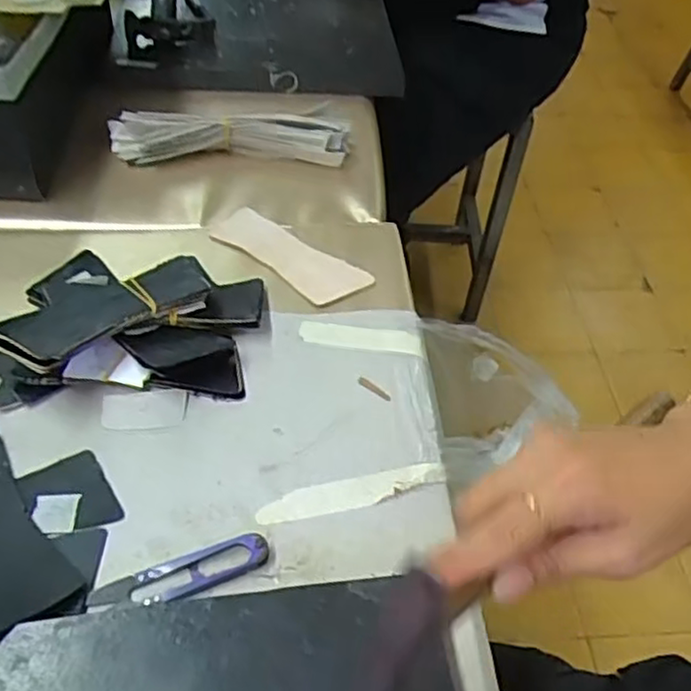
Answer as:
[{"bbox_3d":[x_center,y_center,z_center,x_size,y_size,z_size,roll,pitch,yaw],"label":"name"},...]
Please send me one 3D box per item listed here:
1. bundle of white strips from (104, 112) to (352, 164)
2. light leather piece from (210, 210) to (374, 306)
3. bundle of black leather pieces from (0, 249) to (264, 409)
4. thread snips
[{"bbox_3d":[-0.105,-0.186,0.647,0.212,0.032,0.045,4,47,-2],"label":"bundle of white strips"},{"bbox_3d":[-0.047,-0.071,0.553,0.136,0.006,0.046,33,53,23],"label":"light leather piece"},{"bbox_3d":[-0.140,-0.018,0.474,0.153,0.041,0.128,6,47,1],"label":"bundle of black leather pieces"},{"bbox_3d":[-0.087,0.120,0.375,0.093,0.009,0.022,-14,50,-17],"label":"thread snips"}]

